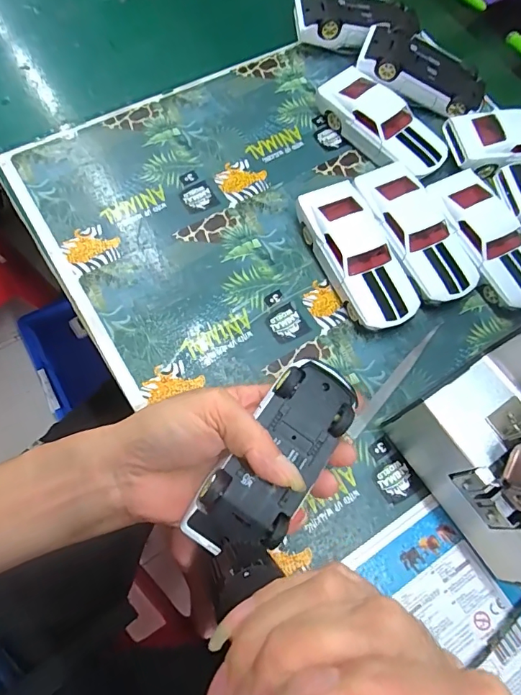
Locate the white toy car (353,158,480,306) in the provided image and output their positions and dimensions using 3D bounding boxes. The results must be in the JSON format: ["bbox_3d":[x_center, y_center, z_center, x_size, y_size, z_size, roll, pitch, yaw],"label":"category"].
[{"bbox_3d":[0.127,-0.093,0.375,0.056,0.032,0.125,-21,72,-13],"label":"white toy car"}]

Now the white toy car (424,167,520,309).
[{"bbox_3d":[0.188,-0.089,0.373,0.054,0.030,0.123,-22,72,-13],"label":"white toy car"}]

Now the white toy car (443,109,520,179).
[{"bbox_3d":[0.234,-0.188,0.411,0.126,0.030,0.053,-5,69,-7],"label":"white toy car"}]

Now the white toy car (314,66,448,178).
[{"bbox_3d":[0.111,-0.204,0.412,0.056,0.032,0.128,-41,77,-17],"label":"white toy car"}]

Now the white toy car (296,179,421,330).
[{"bbox_3d":[0.078,-0.073,0.365,0.051,0.033,0.126,-22,72,-13],"label":"white toy car"}]

